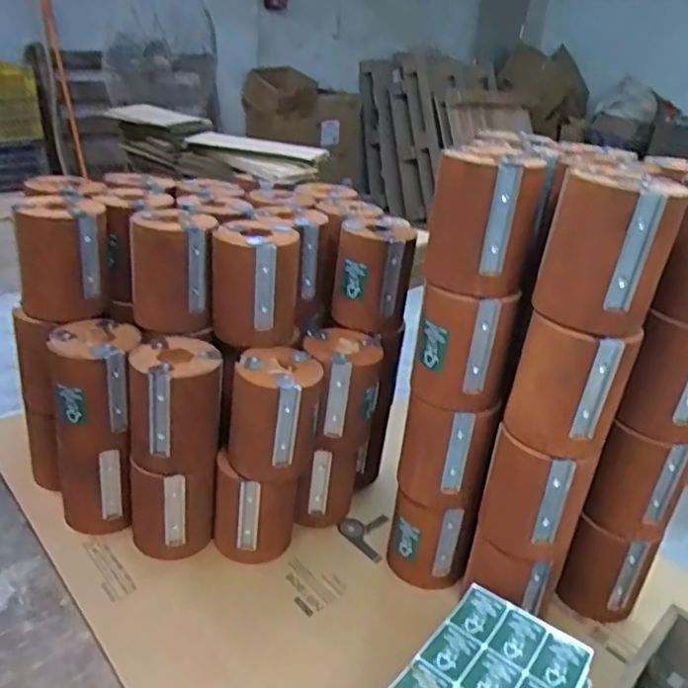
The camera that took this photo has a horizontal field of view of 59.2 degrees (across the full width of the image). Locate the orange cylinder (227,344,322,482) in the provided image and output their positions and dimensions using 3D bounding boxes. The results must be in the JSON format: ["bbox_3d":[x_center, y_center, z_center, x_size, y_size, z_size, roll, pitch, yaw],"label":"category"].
[{"bbox_3d":[-0.064,0.063,0.560,0.080,0.100,0.077,7,26,3],"label":"orange cylinder"}]

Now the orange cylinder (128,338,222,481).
[{"bbox_3d":[-0.153,0.054,0.552,0.081,0.100,0.076,-3,28,-17],"label":"orange cylinder"}]

